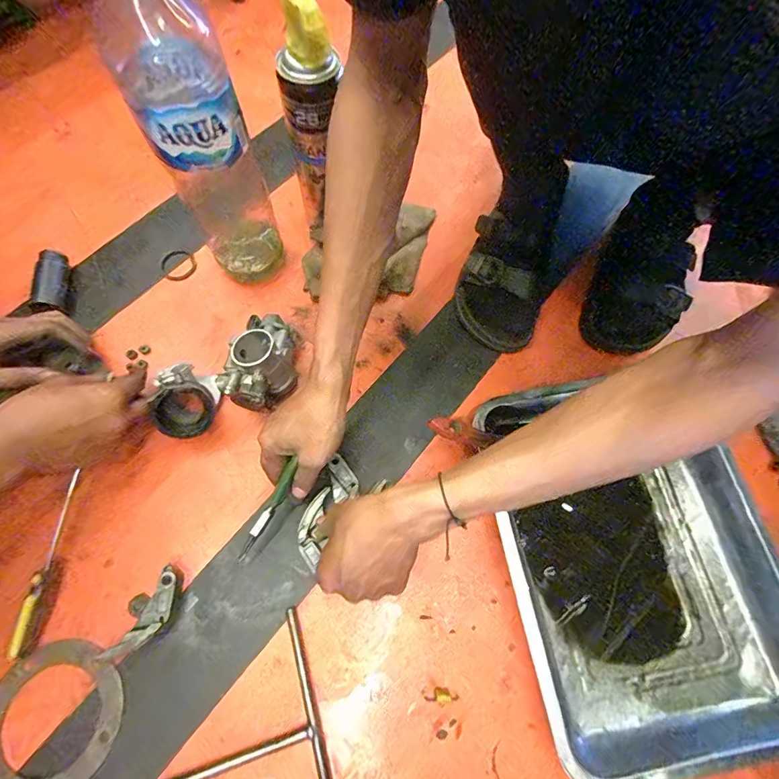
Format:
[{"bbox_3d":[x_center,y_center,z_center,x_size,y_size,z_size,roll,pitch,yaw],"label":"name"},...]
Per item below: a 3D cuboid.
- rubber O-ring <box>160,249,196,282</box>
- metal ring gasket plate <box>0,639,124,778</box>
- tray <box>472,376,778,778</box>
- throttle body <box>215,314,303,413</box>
[{"bbox_3d":[-0.278,-0.164,0.524,0.045,0.005,0.048,1,69,-1],"label":"rubber O-ring"},{"bbox_3d":[-0.304,0.294,0.355,0.119,0.004,0.122,1,69,-1],"label":"metal ring gasket plate"},{"bbox_3d":[0.248,0.167,0.400,0.261,0.042,0.331,-7,70,-4],"label":"tray"},{"bbox_3d":[-0.142,-0.026,0.444,0.078,0.075,0.103,26,71,8],"label":"throttle body"}]

